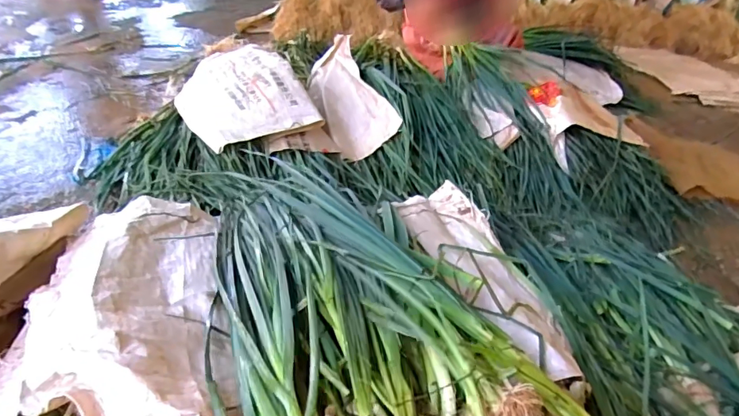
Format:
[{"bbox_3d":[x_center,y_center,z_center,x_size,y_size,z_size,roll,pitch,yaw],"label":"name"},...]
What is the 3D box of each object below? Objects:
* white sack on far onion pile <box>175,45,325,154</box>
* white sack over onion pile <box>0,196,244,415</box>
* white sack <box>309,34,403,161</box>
[{"bbox_3d":[-0.385,-0.344,1.368,0.316,0.109,0.489,-20,42,-29],"label":"white sack on far onion pile"},{"bbox_3d":[-0.348,0.121,0.664,0.290,0.110,0.523,-9,38,-17],"label":"white sack over onion pile"},{"bbox_3d":[-0.068,-0.353,1.501,0.207,0.059,0.490,-28,57,4],"label":"white sack"}]

